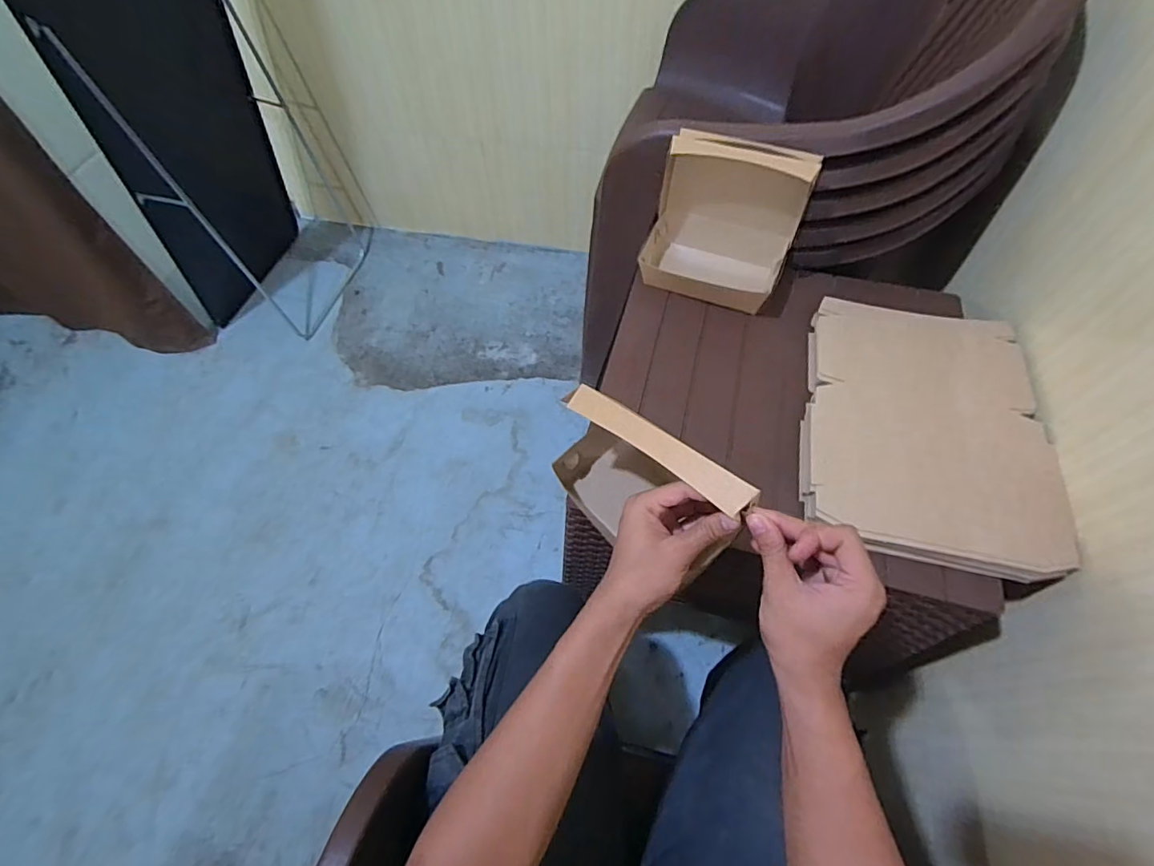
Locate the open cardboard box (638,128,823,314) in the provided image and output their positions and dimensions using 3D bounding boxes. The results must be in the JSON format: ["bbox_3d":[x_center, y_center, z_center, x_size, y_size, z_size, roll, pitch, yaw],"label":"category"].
[{"bbox_3d":[0.193,-0.280,0.688,0.182,0.151,0.124,21,62,13],"label":"open cardboard box"}]

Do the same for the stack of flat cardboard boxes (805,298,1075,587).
[{"bbox_3d":[0.402,-0.016,0.601,0.254,0.022,0.344,12,61,8],"label":"stack of flat cardboard boxes"}]

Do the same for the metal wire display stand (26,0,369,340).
[{"bbox_3d":[-0.821,-0.690,1.328,0.222,0.744,0.499,22,62,13],"label":"metal wire display stand"}]

